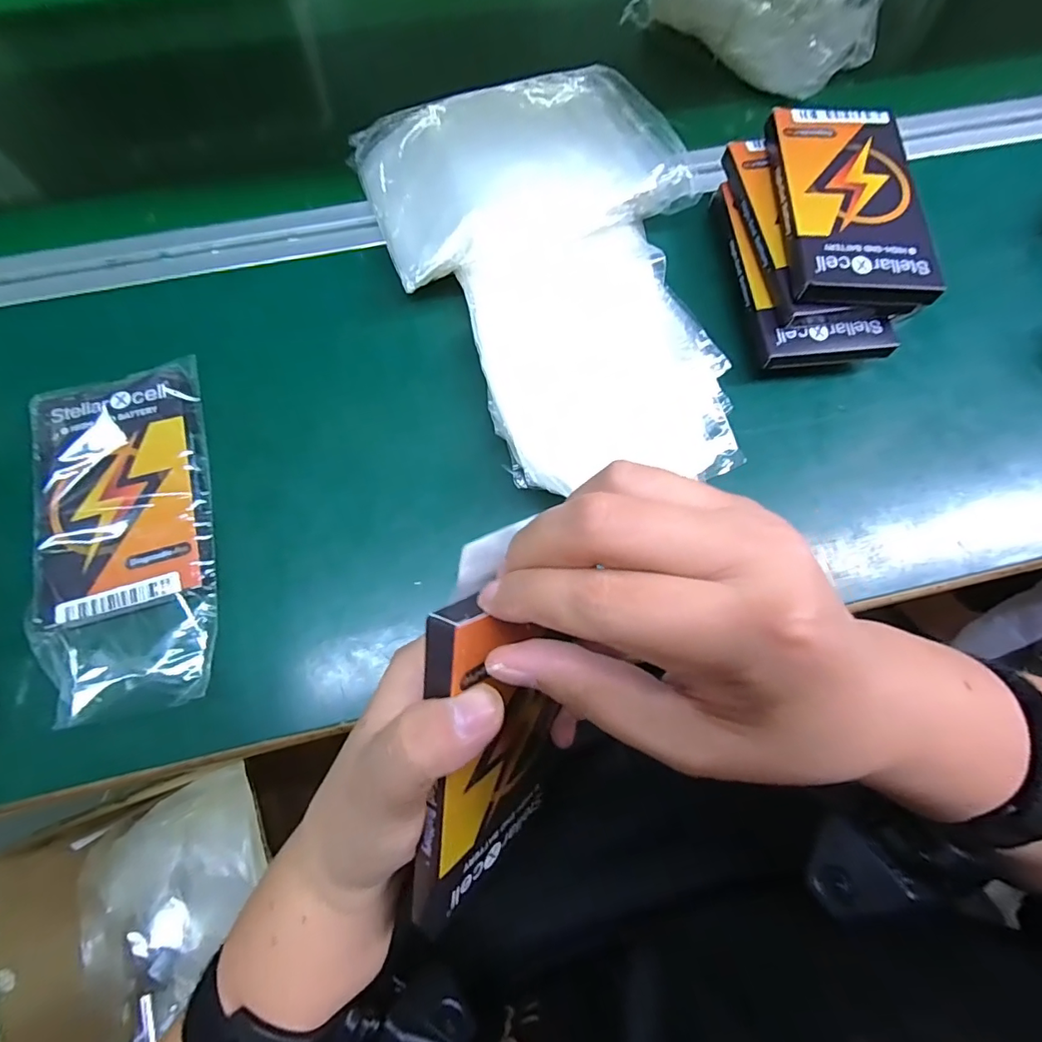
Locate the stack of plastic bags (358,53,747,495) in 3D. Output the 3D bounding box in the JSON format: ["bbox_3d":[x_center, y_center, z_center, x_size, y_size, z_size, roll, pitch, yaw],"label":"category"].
[{"bbox_3d":[0.030,-0.155,0.315,0.197,0.049,0.290,-20,74,-7],"label":"stack of plastic bags"}]

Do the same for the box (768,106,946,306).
[{"bbox_3d":[0.194,-0.189,0.300,0.077,0.014,0.135,1,73,0],"label":"box"}]

